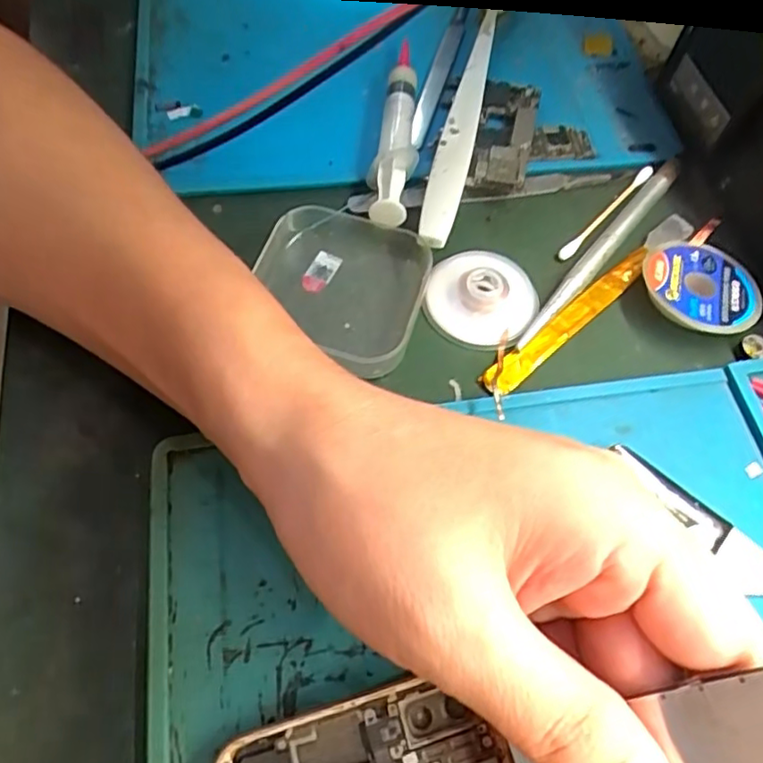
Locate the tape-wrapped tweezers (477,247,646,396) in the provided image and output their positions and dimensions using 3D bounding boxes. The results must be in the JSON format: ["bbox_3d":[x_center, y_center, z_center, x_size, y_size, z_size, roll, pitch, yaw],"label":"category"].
[{"bbox_3d":[0.072,-0.023,0.241,0.093,0.005,0.010,-38,69,-20],"label":"tape-wrapped tweezers"}]

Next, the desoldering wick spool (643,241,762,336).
[{"bbox_3d":[0.124,-0.036,0.243,0.044,0.010,0.043,1,61,-2],"label":"desoldering wick spool"}]

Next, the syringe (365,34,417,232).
[{"bbox_3d":[0.006,-0.104,0.264,0.018,0.020,0.088,5,61,0],"label":"syringe"}]

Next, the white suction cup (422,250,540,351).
[{"bbox_3d":[0.039,-0.032,0.237,0.041,0.009,0.037,18,62,7],"label":"white suction cup"}]

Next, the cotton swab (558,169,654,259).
[{"bbox_3d":[0.096,-0.072,0.267,0.005,0.005,0.067,40,67,18],"label":"cotton swab"}]

